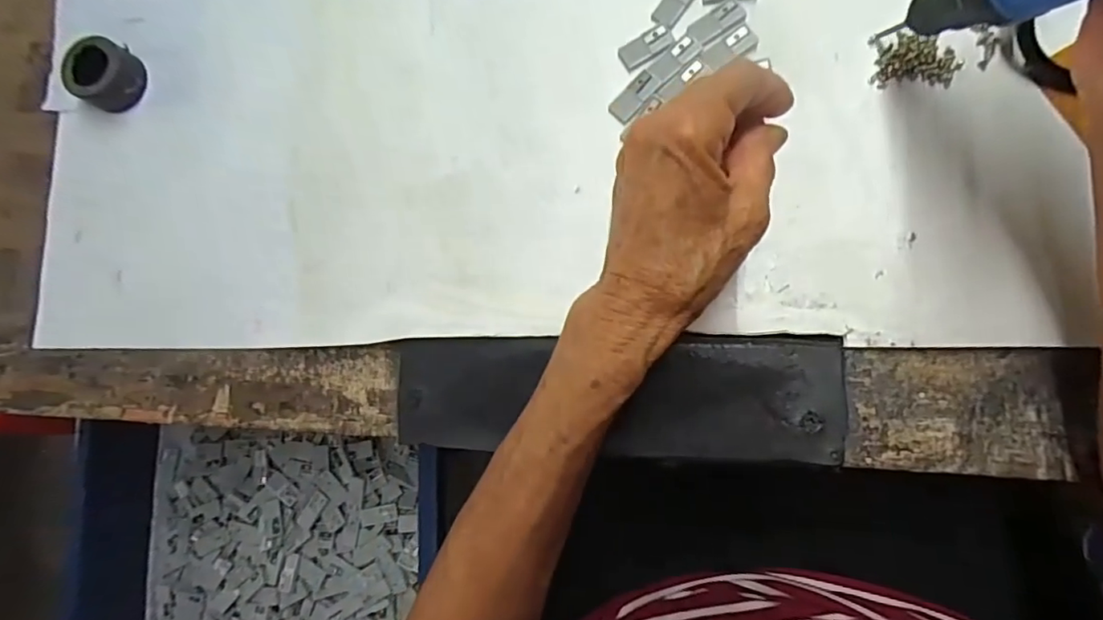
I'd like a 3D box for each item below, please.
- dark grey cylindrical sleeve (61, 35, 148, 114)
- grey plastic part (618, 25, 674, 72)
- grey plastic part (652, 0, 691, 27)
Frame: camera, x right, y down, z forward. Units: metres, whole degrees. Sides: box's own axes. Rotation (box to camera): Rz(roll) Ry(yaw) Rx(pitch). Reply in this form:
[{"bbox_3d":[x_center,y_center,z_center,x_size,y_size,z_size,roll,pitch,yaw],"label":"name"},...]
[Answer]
[{"bbox_3d":[-0.263,-0.138,0.319,0.039,0.023,0.037,-1,83,7],"label":"dark grey cylindrical sleeve"},{"bbox_3d":[0.050,-0.140,0.285,0.028,0.004,0.015,-28,81,3],"label":"grey plastic part"},{"bbox_3d":[0.066,-0.165,0.286,0.013,0.004,0.029,35,88,10],"label":"grey plastic part"}]

